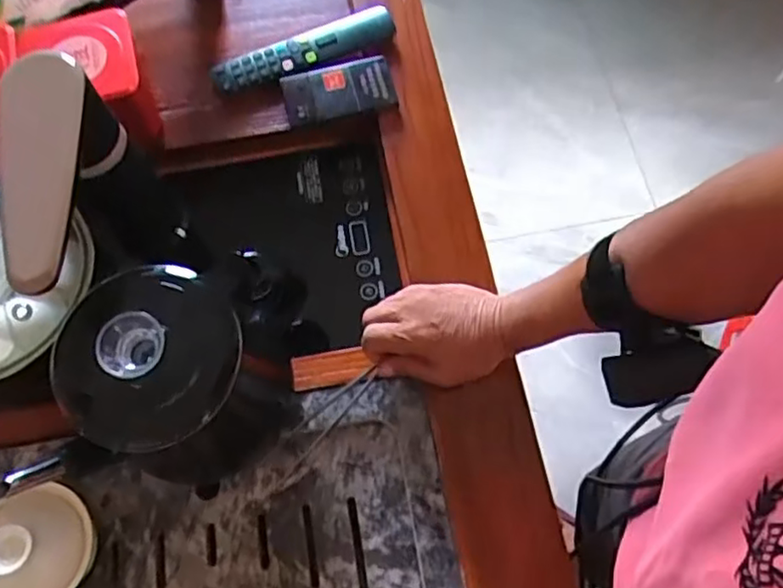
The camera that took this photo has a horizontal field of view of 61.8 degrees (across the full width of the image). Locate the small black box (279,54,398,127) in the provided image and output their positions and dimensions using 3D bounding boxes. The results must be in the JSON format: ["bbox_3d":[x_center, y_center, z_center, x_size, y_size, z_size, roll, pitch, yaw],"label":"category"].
[{"bbox_3d":[-0.048,-0.186,0.597,0.100,0.013,0.055,-11,69,-3],"label":"small black box"}]

